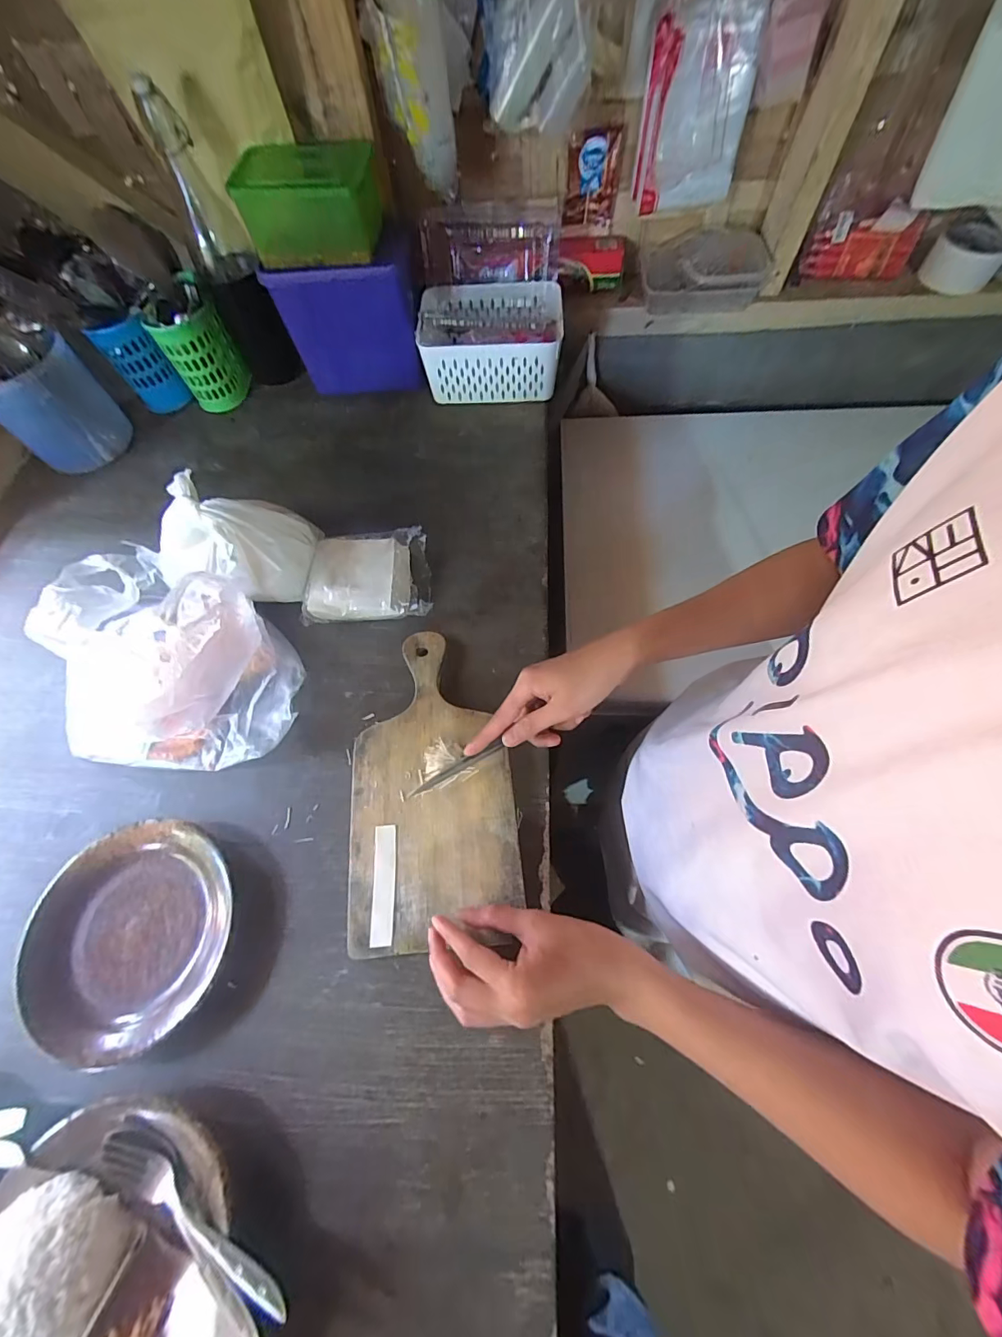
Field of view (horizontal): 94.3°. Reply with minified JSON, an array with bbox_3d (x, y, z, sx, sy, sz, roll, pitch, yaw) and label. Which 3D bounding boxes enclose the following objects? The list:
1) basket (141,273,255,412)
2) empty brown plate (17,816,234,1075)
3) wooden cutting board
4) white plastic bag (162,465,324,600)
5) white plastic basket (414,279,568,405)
[{"bbox_3d":[-0.464,-0.496,0.715,0.097,0.127,0.115,-31,67,-11],"label":"basket"},{"bbox_3d":[-0.335,0.243,0.423,0.183,0.024,0.178,-1,65,3],"label":"empty brown plate"},{"bbox_3d":[-0.071,0.103,0.469,0.157,0.012,0.303,-6,64,0],"label":"wooden cutting board"},{"bbox_3d":[-0.314,-0.147,0.554,0.159,0.113,0.111,8,65,7],"label":"white plastic bag"},{"bbox_3d":[-0.013,-0.492,0.700,0.199,0.105,0.146,1,65,4],"label":"white plastic basket"}]

